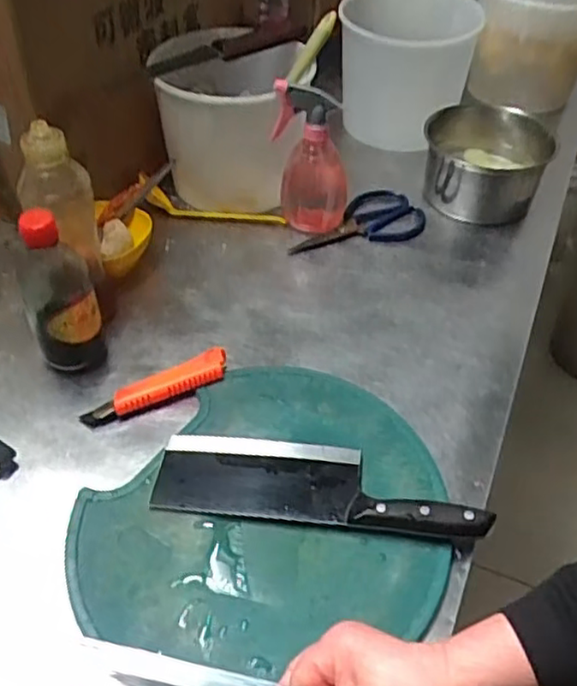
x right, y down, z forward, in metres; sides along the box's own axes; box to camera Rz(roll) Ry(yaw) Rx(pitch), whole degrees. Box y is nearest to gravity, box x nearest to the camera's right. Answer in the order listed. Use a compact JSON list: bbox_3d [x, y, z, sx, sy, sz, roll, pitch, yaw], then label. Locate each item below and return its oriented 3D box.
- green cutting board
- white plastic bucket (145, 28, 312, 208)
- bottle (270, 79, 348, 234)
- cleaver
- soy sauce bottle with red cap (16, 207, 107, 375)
[{"bbox_3d":[-0.019,0.136,0.605,0.310,0.010,0.301,7,47,7],"label":"green cutting board"},{"bbox_3d":[-0.084,-0.296,0.922,0.228,0.189,0.188,11,47,11],"label":"white plastic bucket"},{"bbox_3d":[0.029,-0.234,0.839,0.087,0.186,0.077,5,46,5],"label":"bottle"},{"bbox_3d":[0.025,0.124,0.606,0.288,0.024,0.082,5,46,5],"label":"cleaver"},{"bbox_3d":[-0.229,-0.045,0.671,0.070,0.179,0.057,-18,49,-16],"label":"soy sauce bottle with red cap"}]

